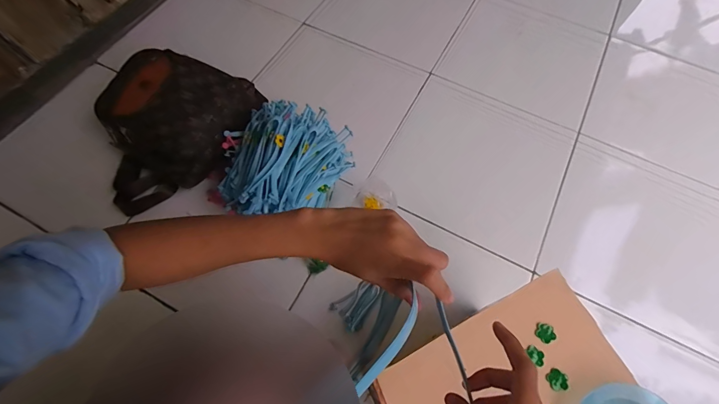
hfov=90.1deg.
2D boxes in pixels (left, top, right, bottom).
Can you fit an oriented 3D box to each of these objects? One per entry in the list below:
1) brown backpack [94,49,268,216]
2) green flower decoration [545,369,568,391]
[{"bbox_3d":[-0.406,-0.176,0.765,0.369,0.149,0.269,-41,71,-19],"label":"brown backpack"},{"bbox_3d":[0.234,0.210,0.424,0.021,0.004,0.023,-7,67,18],"label":"green flower decoration"}]

